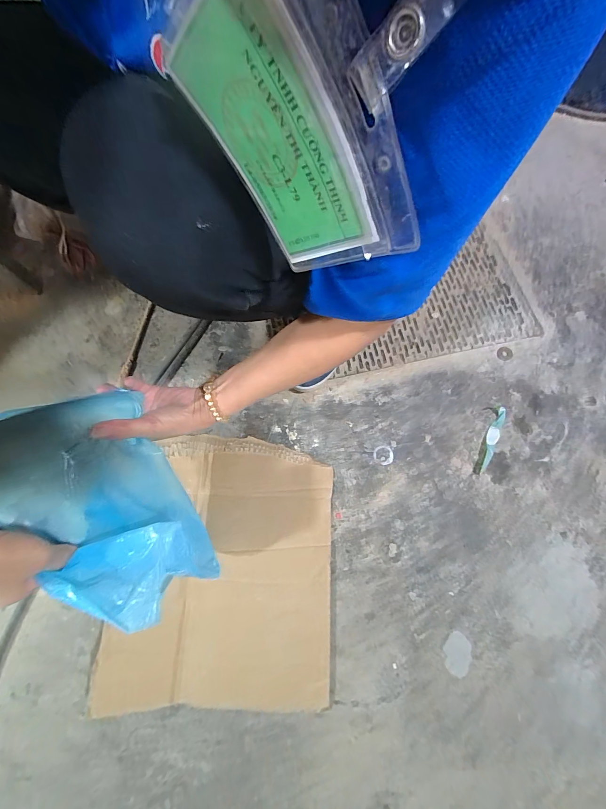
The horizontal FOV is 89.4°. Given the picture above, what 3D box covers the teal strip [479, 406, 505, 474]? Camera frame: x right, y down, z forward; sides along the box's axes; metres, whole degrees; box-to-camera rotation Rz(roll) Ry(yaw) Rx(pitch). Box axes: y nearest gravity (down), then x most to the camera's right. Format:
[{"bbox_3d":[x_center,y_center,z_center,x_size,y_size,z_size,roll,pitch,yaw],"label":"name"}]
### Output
[{"bbox_3d":[0.289,0.053,0.466,0.018,0.011,0.106,26,75,8],"label":"teal strip"}]

